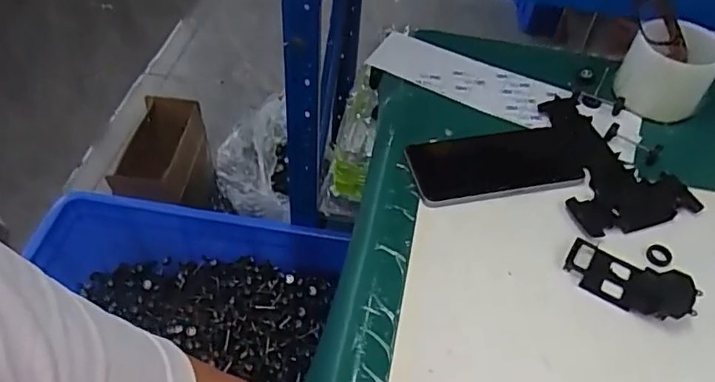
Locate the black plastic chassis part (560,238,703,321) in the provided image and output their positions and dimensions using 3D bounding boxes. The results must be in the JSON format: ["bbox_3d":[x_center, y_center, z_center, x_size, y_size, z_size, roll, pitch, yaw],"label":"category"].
[{"bbox_3d":[0.221,0.070,0.454,0.095,0.020,0.047,26,53,17],"label":"black plastic chassis part"}]

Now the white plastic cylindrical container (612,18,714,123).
[{"bbox_3d":[0.334,-0.134,0.602,0.089,0.075,0.096,27,53,18],"label":"white plastic cylindrical container"}]

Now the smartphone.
[{"bbox_3d":[0.132,-0.027,0.534,0.163,0.009,0.078,-7,51,-10],"label":"smartphone"}]

